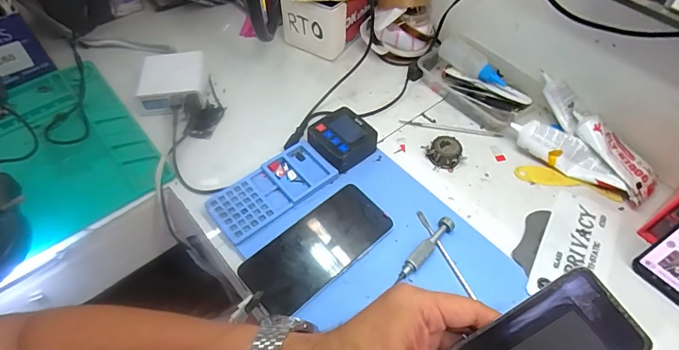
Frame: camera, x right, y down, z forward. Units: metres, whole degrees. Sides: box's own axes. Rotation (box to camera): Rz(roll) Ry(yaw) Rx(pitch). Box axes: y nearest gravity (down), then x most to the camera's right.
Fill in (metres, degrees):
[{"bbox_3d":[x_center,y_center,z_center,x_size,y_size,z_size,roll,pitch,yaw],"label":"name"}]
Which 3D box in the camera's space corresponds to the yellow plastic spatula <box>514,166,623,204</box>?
[{"bbox_3d":[0.286,0.008,0.514,0.121,0.006,0.026,15,54,11],"label":"yellow plastic spatula"}]

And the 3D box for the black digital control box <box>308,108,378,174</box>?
[{"bbox_3d":[0.002,-0.043,0.530,0.074,0.037,0.070,-35,61,-24],"label":"black digital control box"}]

